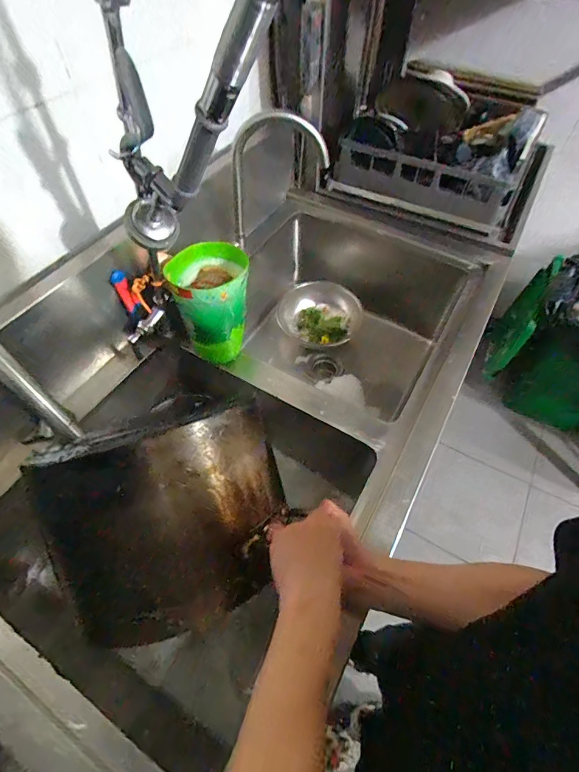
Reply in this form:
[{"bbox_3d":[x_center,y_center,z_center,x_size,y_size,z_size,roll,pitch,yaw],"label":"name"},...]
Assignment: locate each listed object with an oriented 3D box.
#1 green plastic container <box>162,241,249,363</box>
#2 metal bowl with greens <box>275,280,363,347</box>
[{"bbox_3d":[-0.149,-0.168,0.733,0.150,0.141,0.187,-9,56,-6],"label":"green plastic container"},{"bbox_3d":[0.093,-0.221,1.150,0.230,0.103,0.214,0,55,0],"label":"metal bowl with greens"}]

